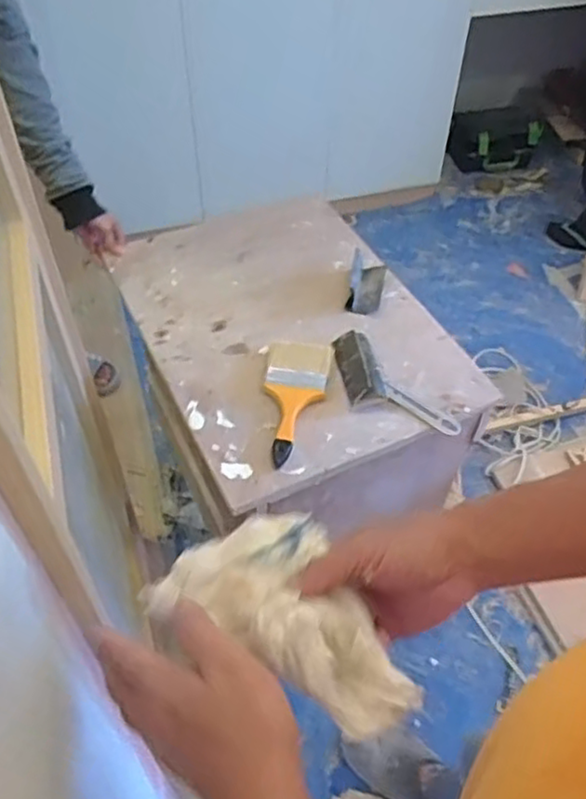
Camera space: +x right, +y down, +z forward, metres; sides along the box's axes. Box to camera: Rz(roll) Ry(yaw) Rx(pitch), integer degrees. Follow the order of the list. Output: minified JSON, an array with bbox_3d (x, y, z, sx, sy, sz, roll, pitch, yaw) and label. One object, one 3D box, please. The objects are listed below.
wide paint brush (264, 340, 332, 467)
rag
[{"bbox_3d":[0.000,-0.006,0.978,0.089,0.024,0.216,7,51,5],"label":"wide paint brush"},{"bbox_3d":[0.003,0.126,0.447,0.181,0.065,0.115,26,55,19],"label":"rag"}]

